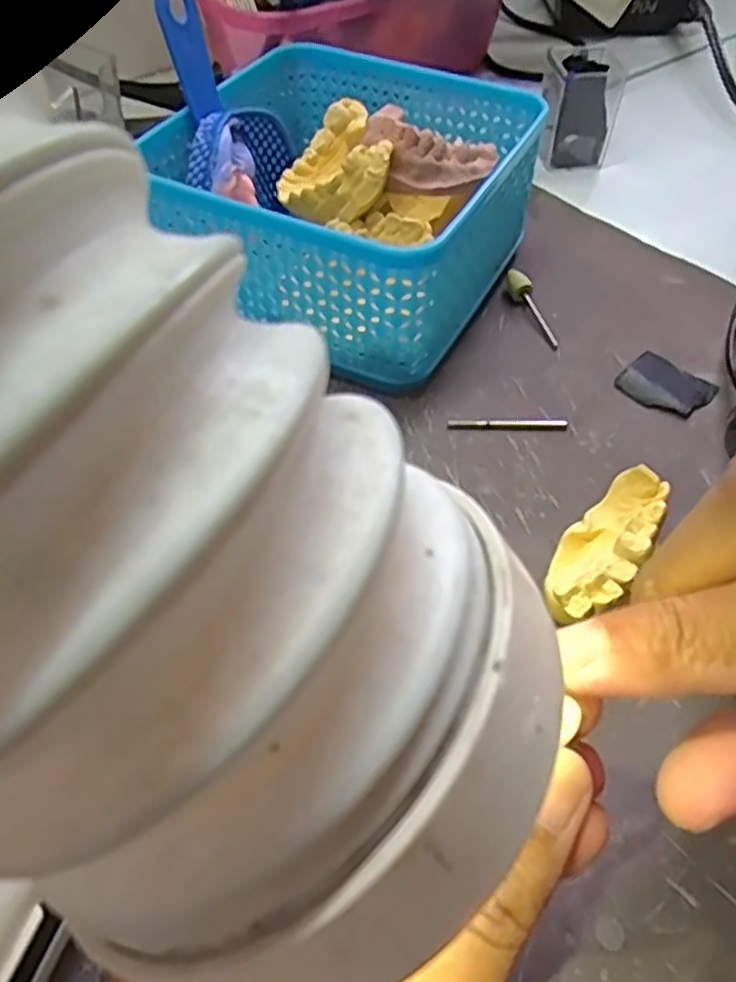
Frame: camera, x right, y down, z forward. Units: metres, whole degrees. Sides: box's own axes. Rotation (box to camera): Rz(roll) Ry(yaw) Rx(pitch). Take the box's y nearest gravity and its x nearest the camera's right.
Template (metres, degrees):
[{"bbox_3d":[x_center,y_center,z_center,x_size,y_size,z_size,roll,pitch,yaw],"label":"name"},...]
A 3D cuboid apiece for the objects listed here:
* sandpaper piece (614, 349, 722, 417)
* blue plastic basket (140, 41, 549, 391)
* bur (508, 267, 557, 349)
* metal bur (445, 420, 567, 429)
[{"bbox_3d":[0.117,-0.042,0.275,0.028,0.004,0.032,-38,61,-26],"label":"sandpaper piece"},{"bbox_3d":[-0.011,-0.121,0.297,0.133,0.064,0.129,23,55,17],"label":"blue plastic basket"},{"bbox_3d":[0.071,-0.079,0.300,0.008,0.009,0.044,-18,54,-14],"label":"bur"},{"bbox_3d":[0.052,-0.025,0.261,0.044,0.004,0.004,1,52,0],"label":"metal bur"}]

